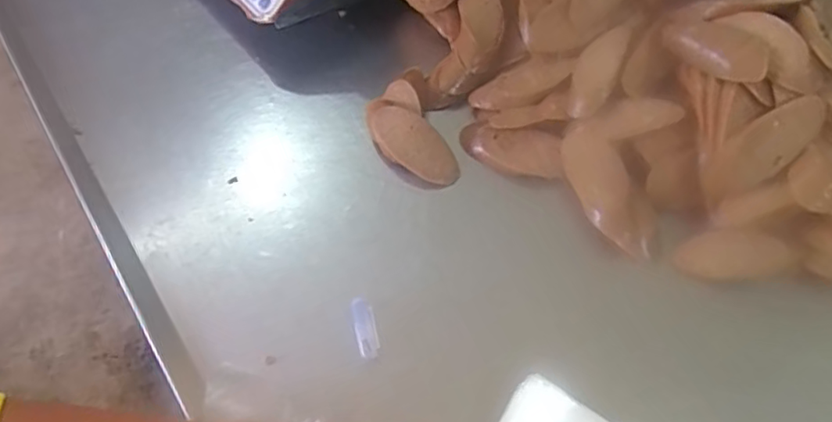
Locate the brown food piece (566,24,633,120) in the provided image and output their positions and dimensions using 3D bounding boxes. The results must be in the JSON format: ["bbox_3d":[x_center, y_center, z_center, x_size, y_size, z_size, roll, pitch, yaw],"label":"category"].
[{"bbox_3d":[0.147,-0.115,0.486,0.034,0.004,0.085,19,81,38],"label":"brown food piece"}]

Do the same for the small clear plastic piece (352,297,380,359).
[{"bbox_3d":[-0.035,0.080,0.412,0.014,0.008,0.044,-12,54,-5],"label":"small clear plastic piece"}]

